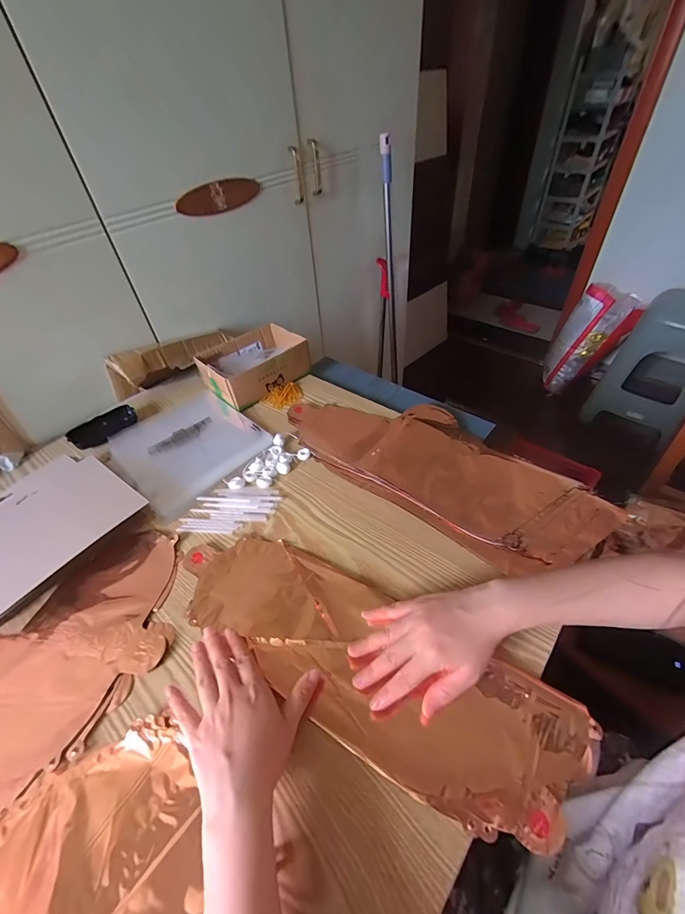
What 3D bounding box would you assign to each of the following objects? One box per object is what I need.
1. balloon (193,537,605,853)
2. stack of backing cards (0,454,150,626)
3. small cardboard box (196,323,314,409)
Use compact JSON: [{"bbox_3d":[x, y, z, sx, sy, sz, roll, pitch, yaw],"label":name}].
[{"bbox_3d":[0.006,0.199,0.386,0.436,0.009,0.136,22,51,24],"label":"balloon"},{"bbox_3d":[-0.397,0.094,0.493,0.193,0.039,0.208,25,52,26],"label":"stack of backing cards"},{"bbox_3d":[-0.173,-0.187,0.734,0.150,0.067,0.192,31,55,30],"label":"small cardboard box"}]

